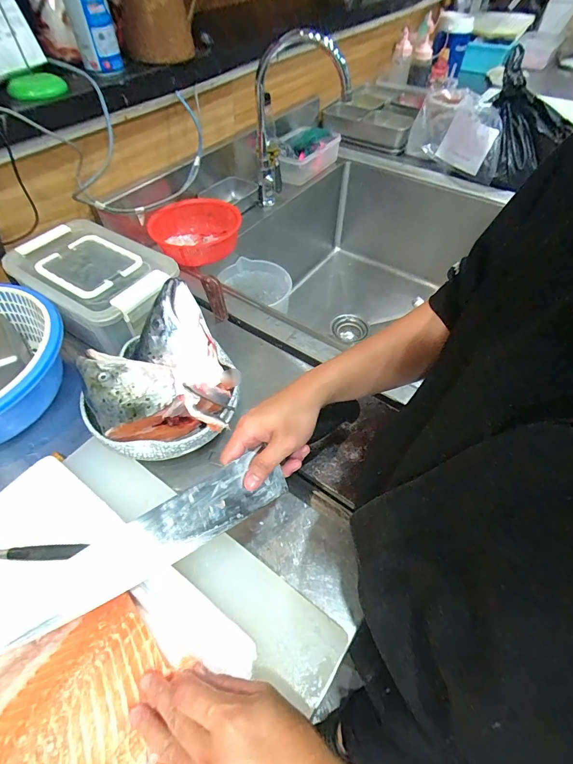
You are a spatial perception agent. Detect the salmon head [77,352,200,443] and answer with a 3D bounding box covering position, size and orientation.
[{"bbox_3d":[-0.201,0.020,0.488,0.101,0.082,0.141,-30,58,-21],"label":"salmon head"}]

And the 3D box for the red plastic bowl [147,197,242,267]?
[{"bbox_3d":[-0.193,-0.318,0.795,0.173,0.077,0.175,0,52,1],"label":"red plastic bowl"}]

